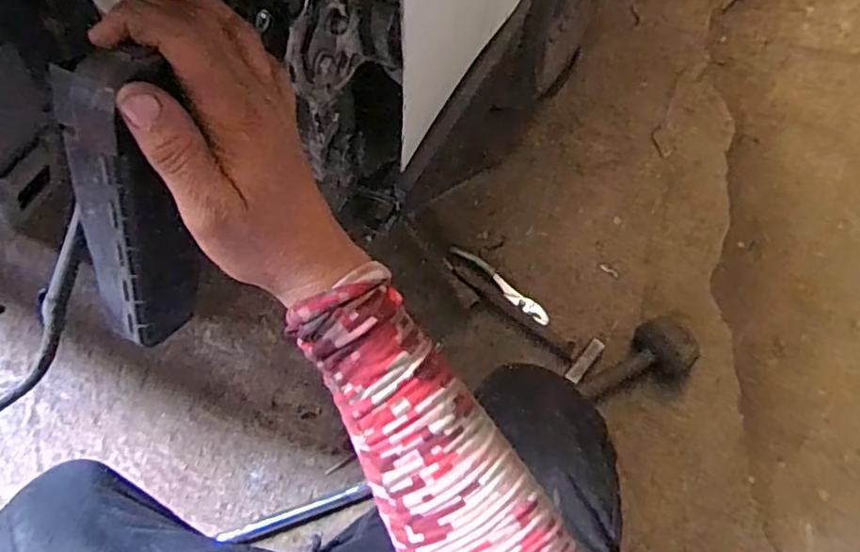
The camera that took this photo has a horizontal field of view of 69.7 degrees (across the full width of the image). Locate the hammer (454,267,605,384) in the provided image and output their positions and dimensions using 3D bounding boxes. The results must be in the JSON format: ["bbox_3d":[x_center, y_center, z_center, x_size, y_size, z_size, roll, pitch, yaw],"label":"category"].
[{"bbox_3d":[0.151,0.059,0.977,0.253,0.022,0.070,41,67,17],"label":"hammer"}]

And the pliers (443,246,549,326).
[{"bbox_3d":[0.108,0.019,1.000,0.191,0.017,0.055,36,66,15],"label":"pliers"}]

